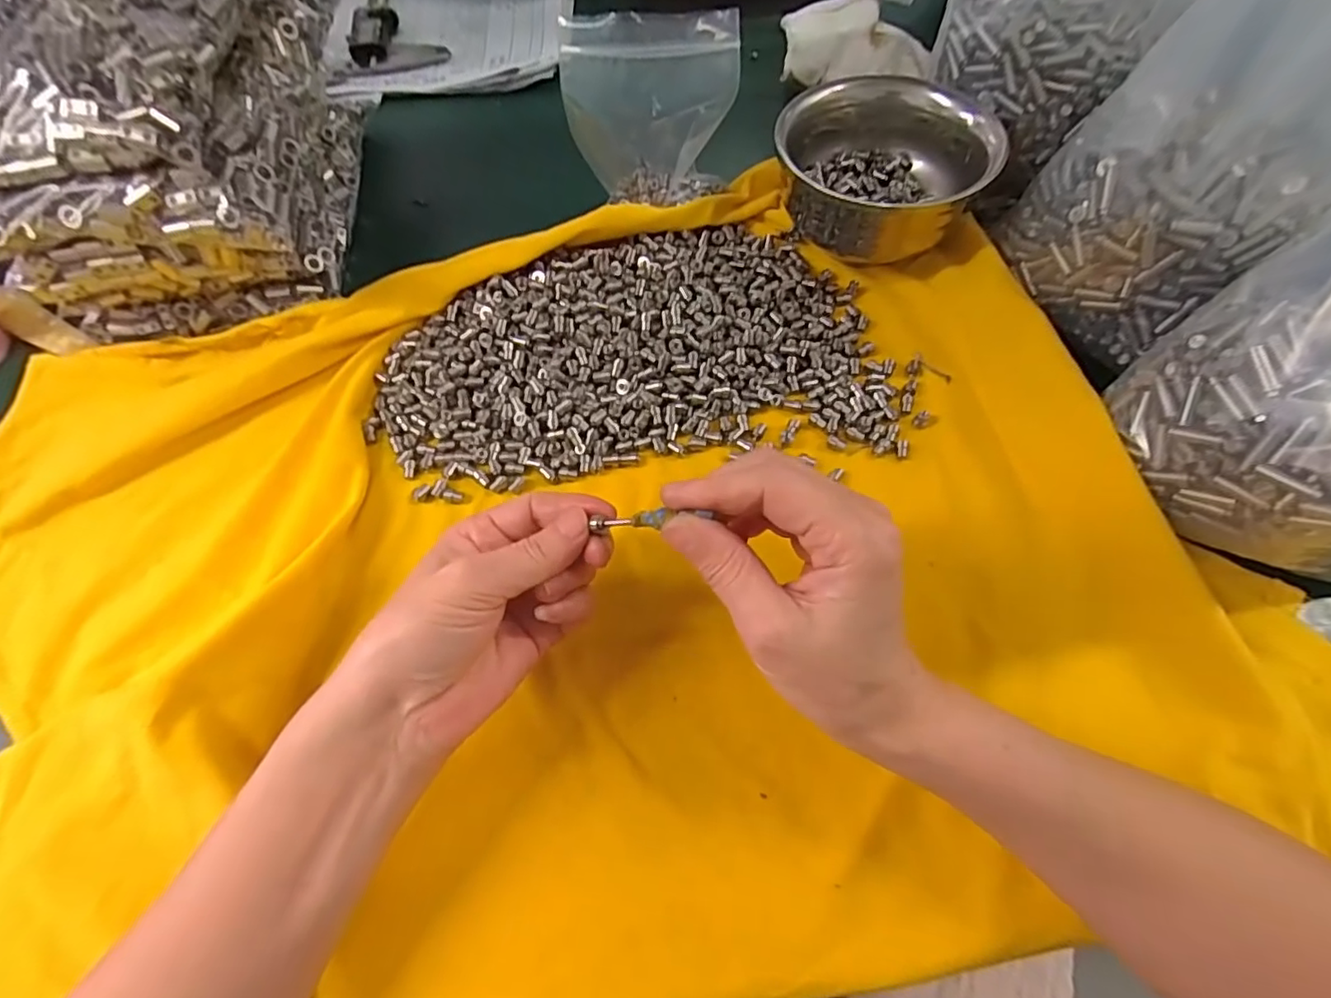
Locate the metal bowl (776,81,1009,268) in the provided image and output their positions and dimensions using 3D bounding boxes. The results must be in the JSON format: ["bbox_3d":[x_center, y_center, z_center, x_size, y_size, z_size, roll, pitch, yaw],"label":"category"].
[{"bbox_3d":[0.128,-0.199,0.367,0.113,0.063,0.113,-1,64,2],"label":"metal bowl"}]

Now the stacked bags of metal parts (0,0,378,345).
[{"bbox_3d":[-0.280,-0.217,0.347,0.158,0.136,0.211,-4,64,0],"label":"stacked bags of metal parts"}]

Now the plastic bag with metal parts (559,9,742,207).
[{"bbox_3d":[-0.008,-0.223,0.352,0.093,0.101,0.024,-8,64,-2],"label":"plastic bag with metal parts"}]

